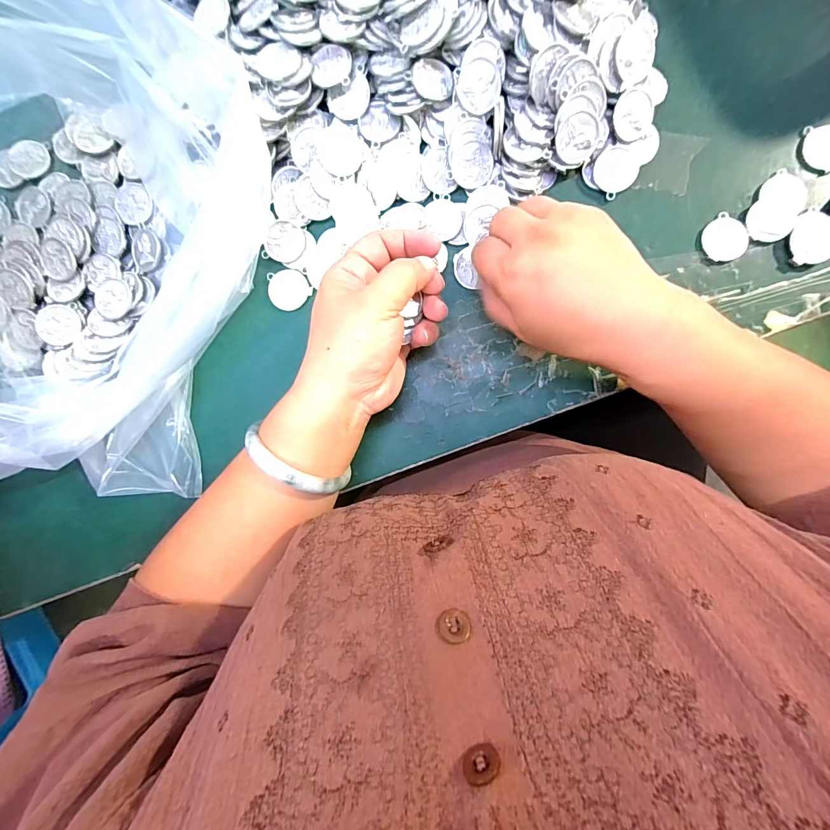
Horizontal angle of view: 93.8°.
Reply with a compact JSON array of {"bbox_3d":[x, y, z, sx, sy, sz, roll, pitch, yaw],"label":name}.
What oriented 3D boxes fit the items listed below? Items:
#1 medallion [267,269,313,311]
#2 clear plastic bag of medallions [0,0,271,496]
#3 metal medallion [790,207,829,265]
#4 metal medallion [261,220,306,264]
[{"bbox_3d":[-0.094,-0.093,0.285,0.029,0.004,0.032,-35,88,2],"label":"medallion"},{"bbox_3d":[-0.256,-0.093,0.227,0.268,0.134,0.280,12,90,3],"label":"clear plastic bag of medallions"},{"bbox_3d":[0.270,-0.121,0.264,0.032,0.005,0.036,-14,88,3],"label":"metal medallion"},{"bbox_3d":[-0.095,-0.126,0.283,0.027,0.004,0.028,16,98,-10],"label":"metal medallion"}]

